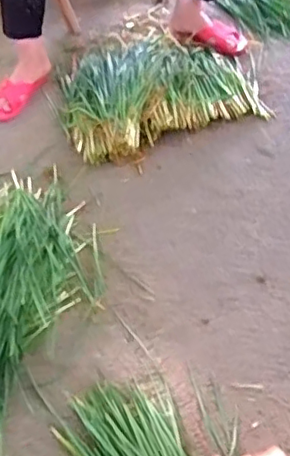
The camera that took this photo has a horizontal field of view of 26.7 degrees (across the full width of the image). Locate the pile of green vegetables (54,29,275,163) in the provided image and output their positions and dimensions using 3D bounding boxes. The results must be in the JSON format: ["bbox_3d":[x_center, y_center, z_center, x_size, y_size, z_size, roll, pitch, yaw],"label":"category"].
[{"bbox_3d":[0.027,-0.378,1.547,0.502,0.073,0.482,-16,47,-9],"label":"pile of green vegetables"}]

